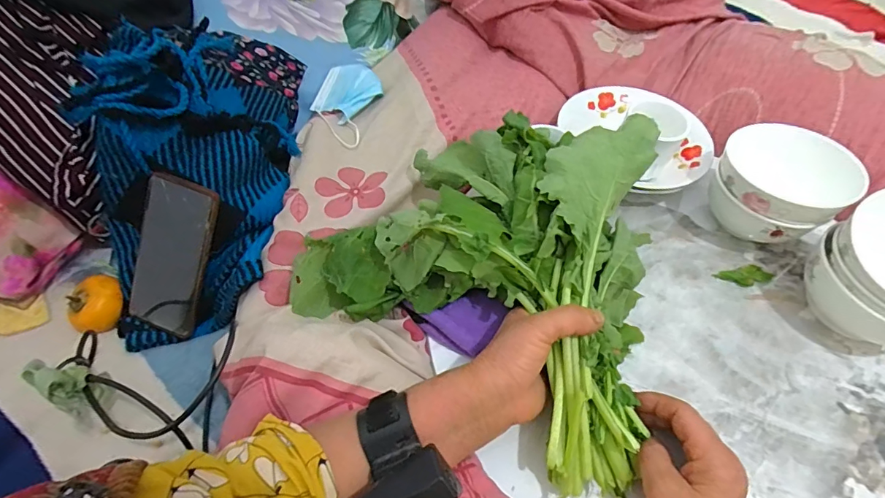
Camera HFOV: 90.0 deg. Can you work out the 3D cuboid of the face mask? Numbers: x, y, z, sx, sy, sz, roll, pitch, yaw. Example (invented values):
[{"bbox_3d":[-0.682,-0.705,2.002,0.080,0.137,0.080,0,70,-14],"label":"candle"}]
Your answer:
[{"bbox_3d":[-0.127,-0.187,0.556,0.083,0.014,0.139,13,58,7],"label":"face mask"}]

